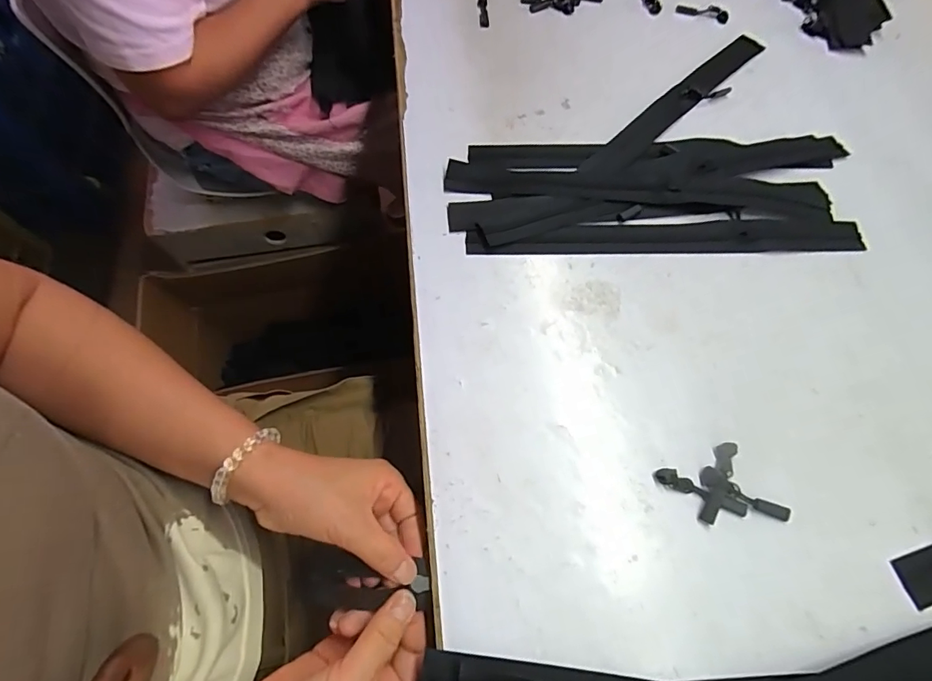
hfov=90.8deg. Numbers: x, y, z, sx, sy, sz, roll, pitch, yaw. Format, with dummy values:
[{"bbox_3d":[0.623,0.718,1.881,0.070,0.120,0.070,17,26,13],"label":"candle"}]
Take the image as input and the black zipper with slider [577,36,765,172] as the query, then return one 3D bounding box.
[{"bbox_3d":[0.220,-0.247,0.477,0.277,0.004,0.032,-42,73,-17],"label":"black zipper with slider"}]

